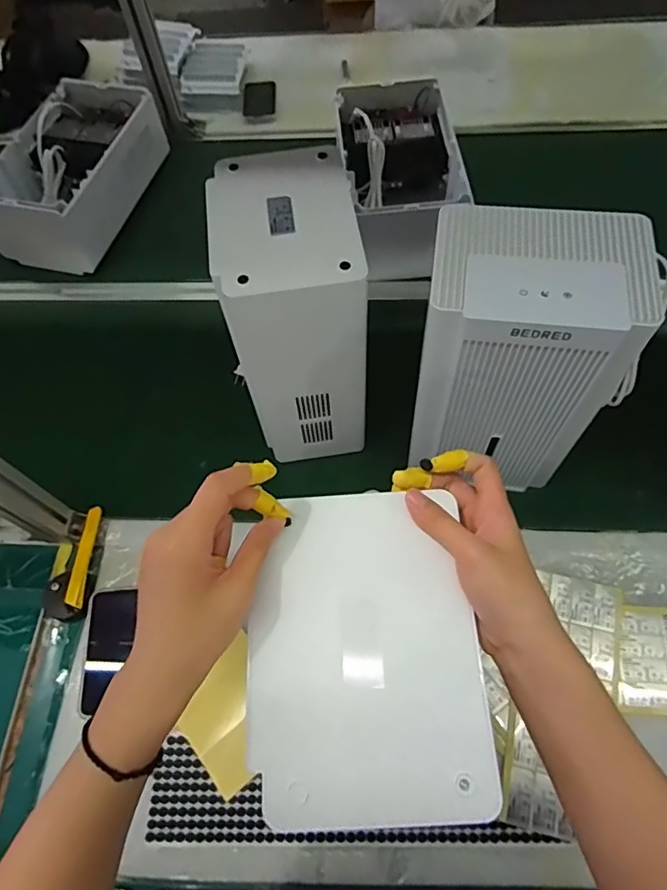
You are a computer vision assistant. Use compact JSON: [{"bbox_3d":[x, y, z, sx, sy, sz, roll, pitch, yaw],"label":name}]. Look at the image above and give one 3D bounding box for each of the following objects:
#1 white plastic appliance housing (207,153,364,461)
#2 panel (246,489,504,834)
[{"bbox_3d":[-0.046,-0.145,0.670,0.140,0.332,0.186,-8,61,-5],"label":"white plastic appliance housing"},{"bbox_3d":[0.020,0.125,0.337,0.140,0.018,0.188,-4,63,1],"label":"panel"}]

